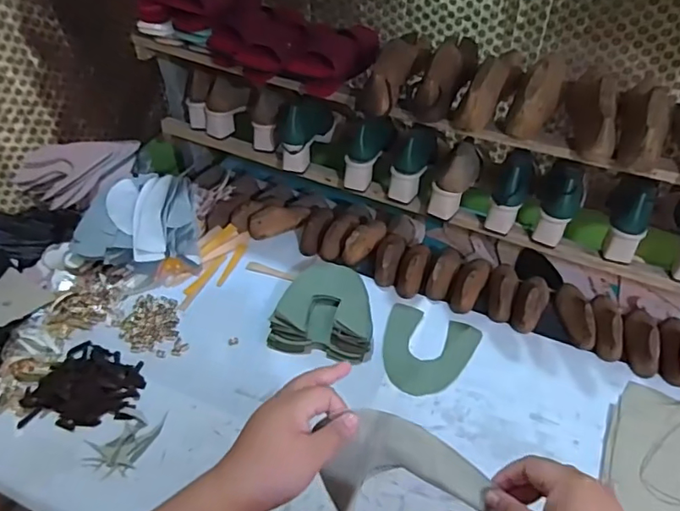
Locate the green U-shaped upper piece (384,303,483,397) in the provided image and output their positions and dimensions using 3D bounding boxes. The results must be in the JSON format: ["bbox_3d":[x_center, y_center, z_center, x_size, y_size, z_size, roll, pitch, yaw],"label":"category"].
[{"bbox_3d":[0.142,0.163,0.896,0.154,0.007,0.163,18,48,18],"label":"green U-shaped upper piece"}]

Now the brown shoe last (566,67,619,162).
[{"bbox_3d":[0.397,-0.256,0.830,0.064,0.089,0.251,11,46,11],"label":"brown shoe last"}]

